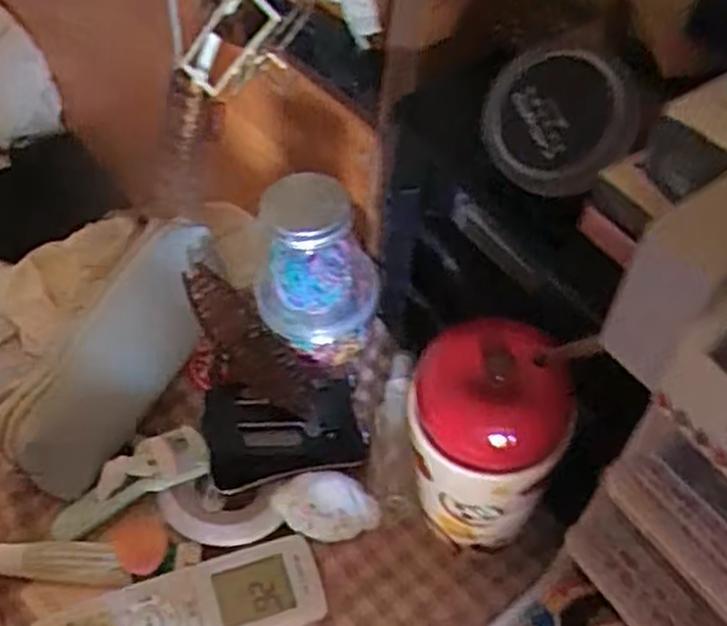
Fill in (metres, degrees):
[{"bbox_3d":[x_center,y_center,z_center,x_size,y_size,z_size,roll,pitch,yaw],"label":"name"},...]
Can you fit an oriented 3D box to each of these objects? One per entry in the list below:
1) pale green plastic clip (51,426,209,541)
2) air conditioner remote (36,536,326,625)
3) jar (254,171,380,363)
[{"bbox_3d":[-0.147,0.101,0.483,0.100,0.030,0.035,-25,54,-16],"label":"pale green plastic clip"},{"bbox_3d":[-0.103,0.169,0.434,0.159,0.015,0.051,-18,52,-11],"label":"air conditioner remote"},{"bbox_3d":[-0.034,-0.028,0.514,0.081,0.133,0.064,6,51,8],"label":"jar"}]

